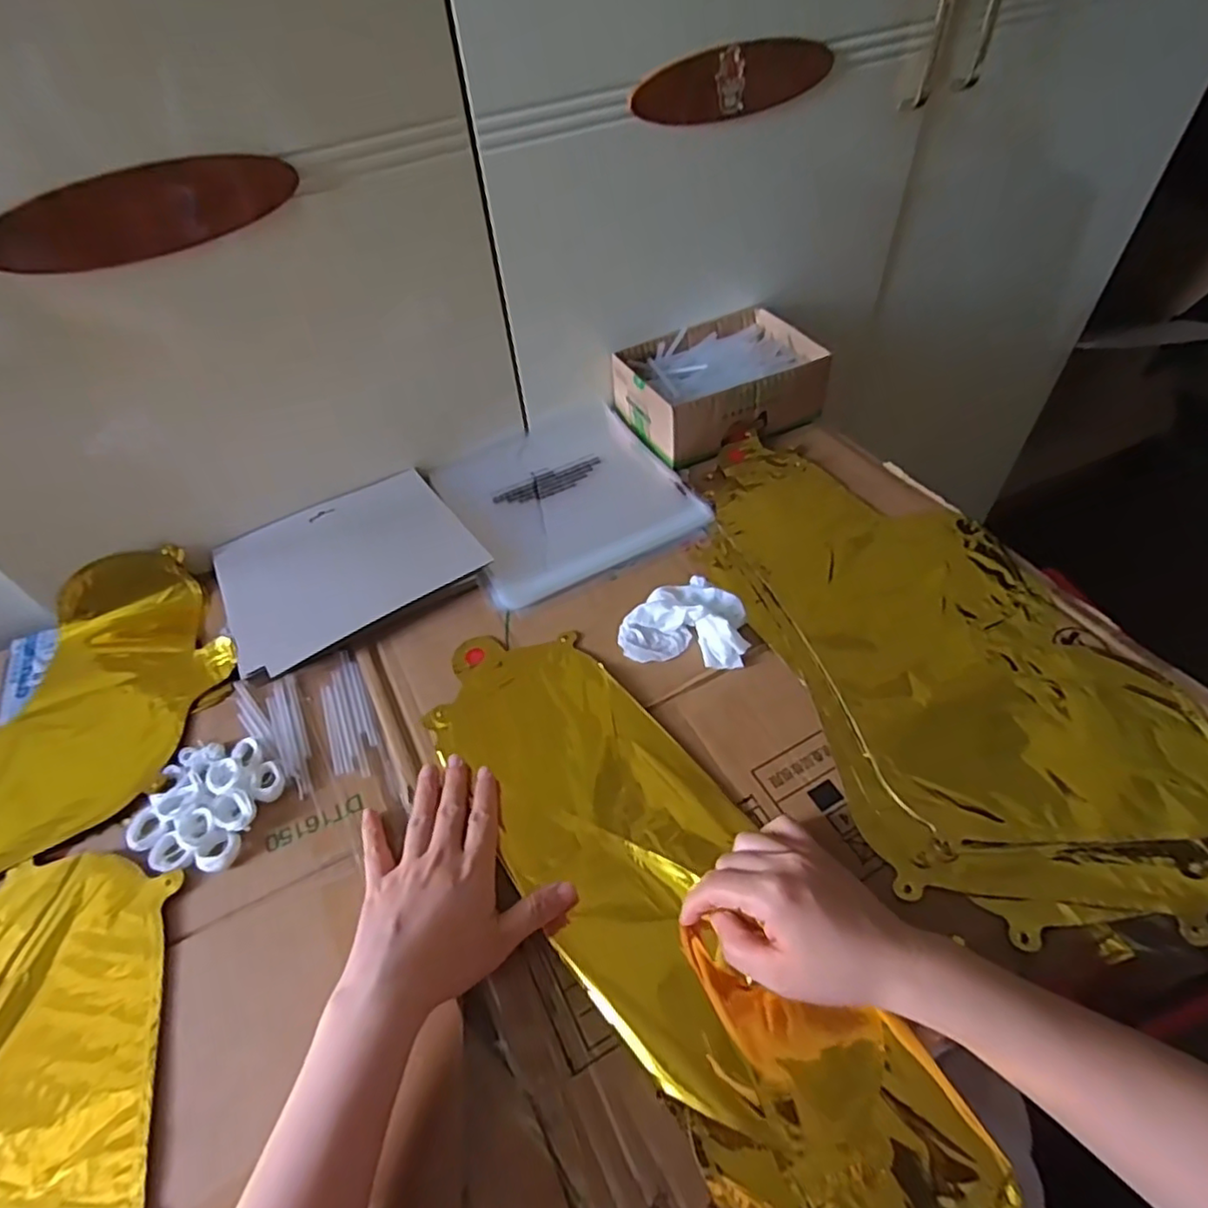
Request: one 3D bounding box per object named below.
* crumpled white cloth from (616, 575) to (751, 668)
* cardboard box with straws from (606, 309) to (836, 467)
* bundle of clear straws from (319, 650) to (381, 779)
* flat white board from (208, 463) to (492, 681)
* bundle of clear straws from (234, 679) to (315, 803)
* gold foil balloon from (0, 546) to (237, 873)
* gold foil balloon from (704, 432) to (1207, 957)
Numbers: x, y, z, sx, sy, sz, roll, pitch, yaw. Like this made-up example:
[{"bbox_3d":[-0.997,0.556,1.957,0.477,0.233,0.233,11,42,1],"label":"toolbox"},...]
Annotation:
[{"bbox_3d":[0.061,0.008,0.506,0.093,0.027,0.077,2,51,5],"label":"crumpled white cloth"},{"bbox_3d":[0.120,-0.231,0.683,0.190,0.065,0.140,-20,53,-13],"label":"cardboard box with straws"},{"bbox_3d":[-0.190,0.080,0.488,0.032,0.006,0.113,-21,53,-13],"label":"bundle of clear straws"},{"bbox_3d":[-0.226,-0.039,0.576,0.202,0.013,0.159,-28,55,-18],"label":"flat white board"},{"bbox_3d":[-0.239,0.093,0.479,0.042,0.008,0.115,-24,54,-16],"label":"bundle of clear straws"},{"bbox_3d":[-0.476,0.113,0.475,0.396,0.035,0.233,-26,54,-17],"label":"gold foil balloon"},{"bbox_3d":[0.248,0.017,0.505,0.245,0.016,0.457,-15,52,-9],"label":"gold foil balloon"}]

